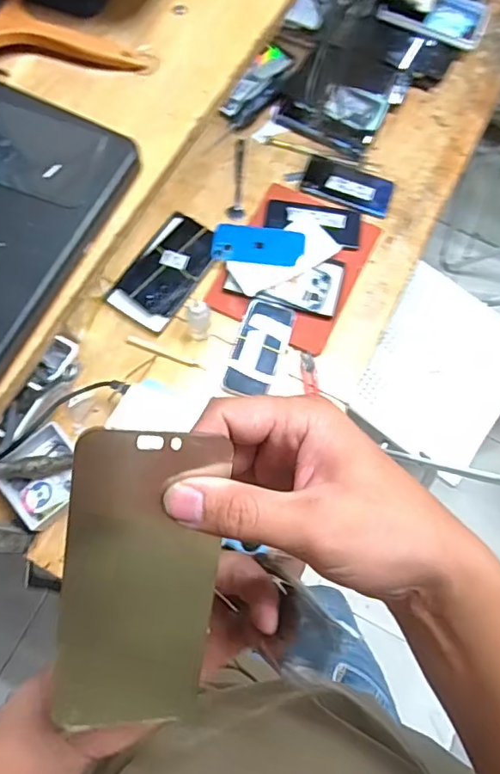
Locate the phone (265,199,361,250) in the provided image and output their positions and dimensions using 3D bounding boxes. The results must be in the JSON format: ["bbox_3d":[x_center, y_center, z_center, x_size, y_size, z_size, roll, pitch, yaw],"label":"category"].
[{"bbox_3d":[0.104,-0.269,0.869,0.153,0.005,0.069,12,72,2],"label":"phone"}]

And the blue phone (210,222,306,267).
[{"bbox_3d":[0.014,-0.226,0.853,0.142,0.010,0.064,6,72,0],"label":"blue phone"}]

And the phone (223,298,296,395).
[{"bbox_3d":[0.014,-0.058,0.815,0.075,0.009,0.148,19,79,-4],"label":"phone"}]

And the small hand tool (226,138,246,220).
[{"bbox_3d":[-0.023,-0.351,0.908,0.028,0.017,0.150,2,72,-2],"label":"small hand tool"}]

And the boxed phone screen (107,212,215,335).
[{"bbox_3d":[-0.129,-0.182,0.837,0.098,0.017,0.186,33,74,8],"label":"boxed phone screen"}]

